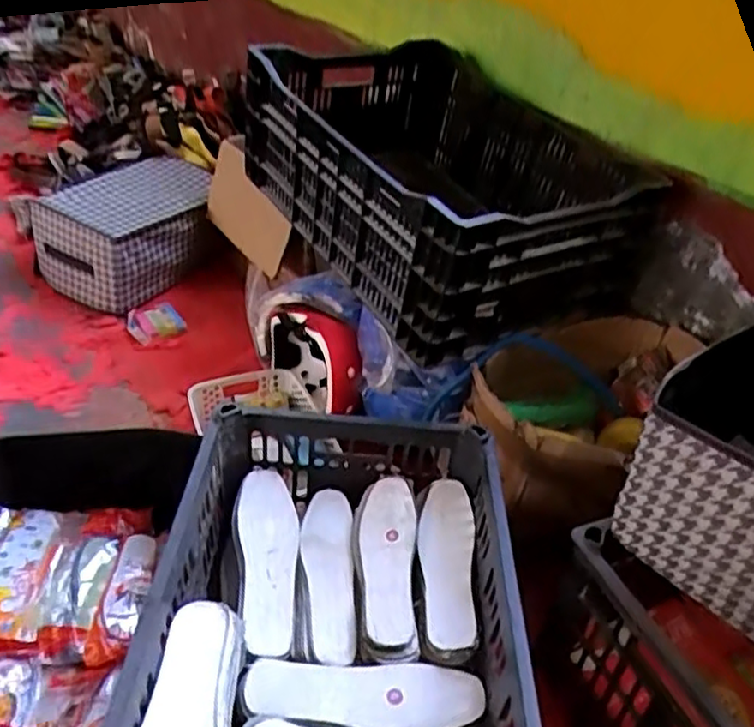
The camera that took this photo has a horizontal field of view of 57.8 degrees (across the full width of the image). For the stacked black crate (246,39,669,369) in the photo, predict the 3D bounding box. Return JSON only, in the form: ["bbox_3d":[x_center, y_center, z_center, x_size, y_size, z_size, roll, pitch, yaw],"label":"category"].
[{"bbox_3d":[0.101,-0.298,1.092,0.456,0.272,0.570,-17,41,-27],"label":"stacked black crate"}]

